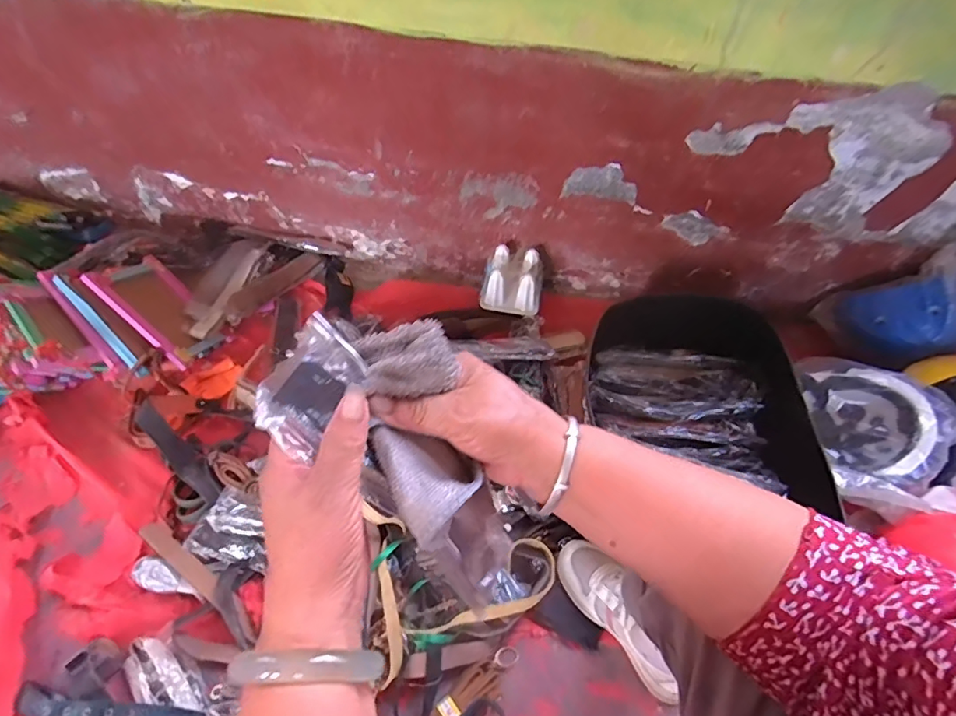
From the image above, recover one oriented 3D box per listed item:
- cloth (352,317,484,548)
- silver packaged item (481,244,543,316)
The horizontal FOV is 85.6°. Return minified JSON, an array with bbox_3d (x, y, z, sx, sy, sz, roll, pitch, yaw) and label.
[{"bbox_3d":[-0.037,0.044,0.306,0.060,0.042,0.125,-10,85,-7],"label":"cloth"},{"bbox_3d":[0.073,-0.164,1.065,0.124,0.084,0.105,13,54,6],"label":"silver packaged item"}]

